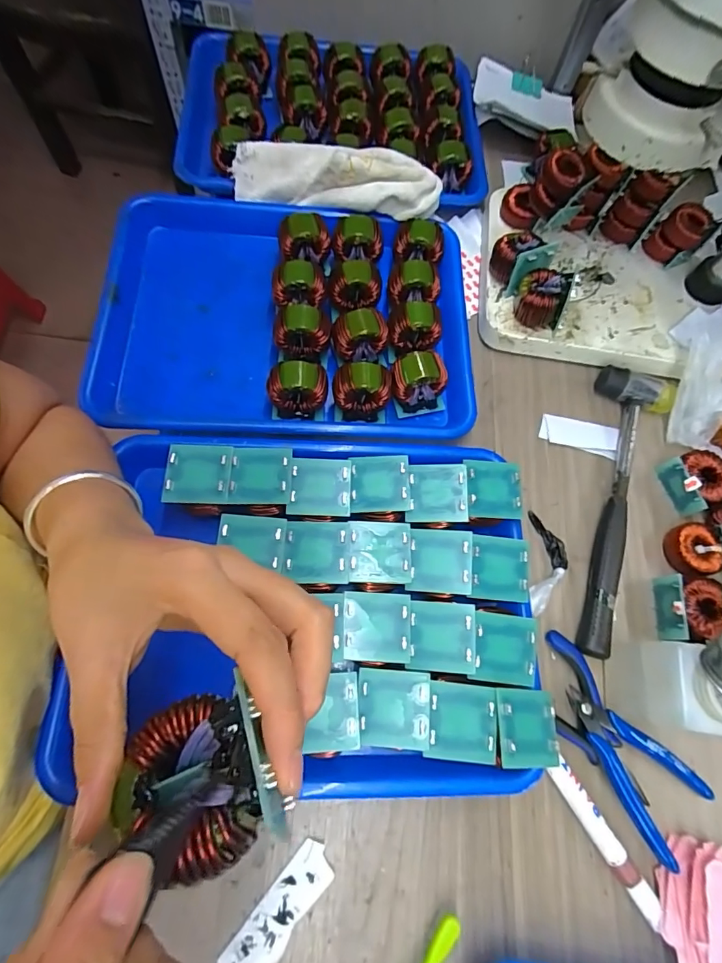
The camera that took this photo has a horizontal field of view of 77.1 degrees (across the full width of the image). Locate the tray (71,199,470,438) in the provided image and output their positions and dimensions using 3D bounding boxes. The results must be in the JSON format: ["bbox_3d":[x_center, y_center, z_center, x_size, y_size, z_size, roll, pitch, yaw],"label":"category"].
[{"bbox_3d":[-0.063,-0.152,0.415,0.317,0.052,0.244,0,70,-3],"label":"tray"}]

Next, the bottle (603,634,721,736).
[{"bbox_3d":[0.220,0.120,0.309,0.059,0.101,0.093,14,70,3],"label":"bottle"}]

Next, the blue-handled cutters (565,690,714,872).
[{"bbox_3d":[0.191,0.198,0.322,0.061,0.014,0.113,-38,76,-15],"label":"blue-handled cutters"}]

